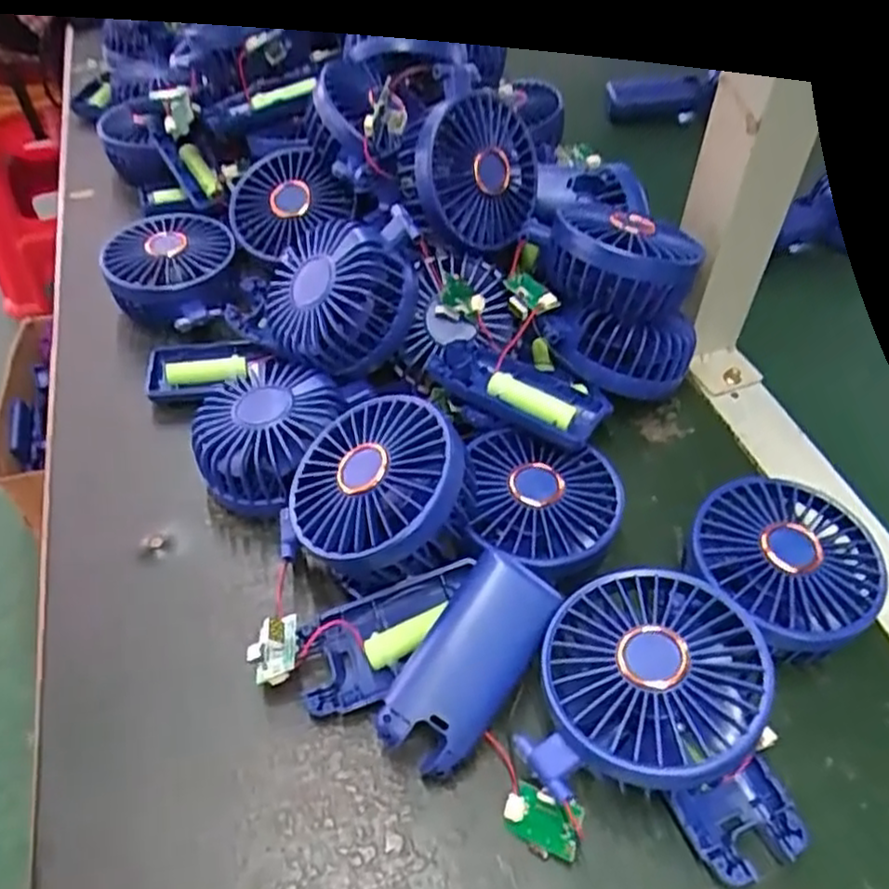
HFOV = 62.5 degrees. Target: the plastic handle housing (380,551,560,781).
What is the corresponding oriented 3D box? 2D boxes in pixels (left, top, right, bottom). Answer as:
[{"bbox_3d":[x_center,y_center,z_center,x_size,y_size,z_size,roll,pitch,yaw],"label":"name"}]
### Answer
[{"bbox_3d":[0.012,0.093,0.313,0.044,0.012,0.090,36,77,-3],"label":"plastic handle housing"}]

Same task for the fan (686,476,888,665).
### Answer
[{"bbox_3d":[0.161,0.062,0.356,0.083,0.048,0.082,0,49,0],"label":"fan"}]

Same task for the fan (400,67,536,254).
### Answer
[{"bbox_3d":[0.014,-0.164,0.447,0.040,0.087,0.094,4,65,56],"label":"fan"}]

